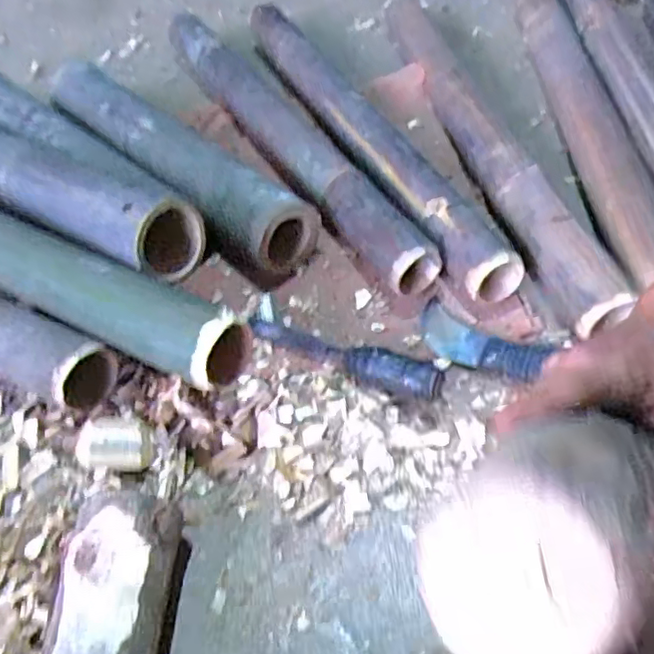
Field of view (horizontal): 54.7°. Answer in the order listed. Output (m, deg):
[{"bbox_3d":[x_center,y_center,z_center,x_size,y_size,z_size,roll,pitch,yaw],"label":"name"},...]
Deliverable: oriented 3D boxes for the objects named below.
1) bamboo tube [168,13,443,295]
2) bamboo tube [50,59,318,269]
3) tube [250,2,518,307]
[{"bbox_3d":[-0.065,-0.260,0.802,0.078,0.068,0.654,-25,53,-13],"label":"bamboo tube"},{"bbox_3d":[-0.197,-0.206,0.760,0.094,0.077,0.472,-36,56,-21],"label":"bamboo tube"},{"bbox_3d":[0.036,-0.255,0.789,0.073,0.066,0.627,-22,52,-11],"label":"tube"}]

